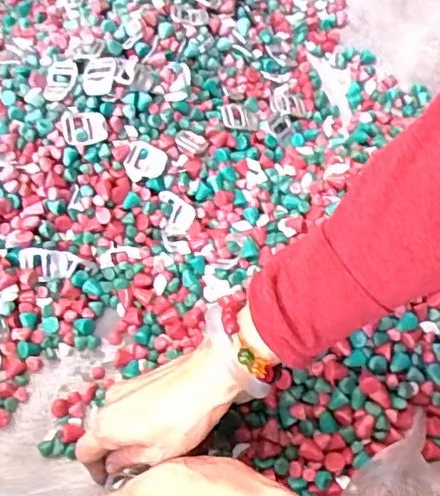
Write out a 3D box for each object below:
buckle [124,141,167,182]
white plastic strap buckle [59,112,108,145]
[{"bbox_3d":[-0.069,-0.078,0.540,0.036,0.005,0.035,17,86,-5],"label":"buckle"},{"bbox_3d":[-0.123,-0.109,0.534,0.042,0.009,0.031,-3,83,-12],"label":"white plastic strap buckle"}]

